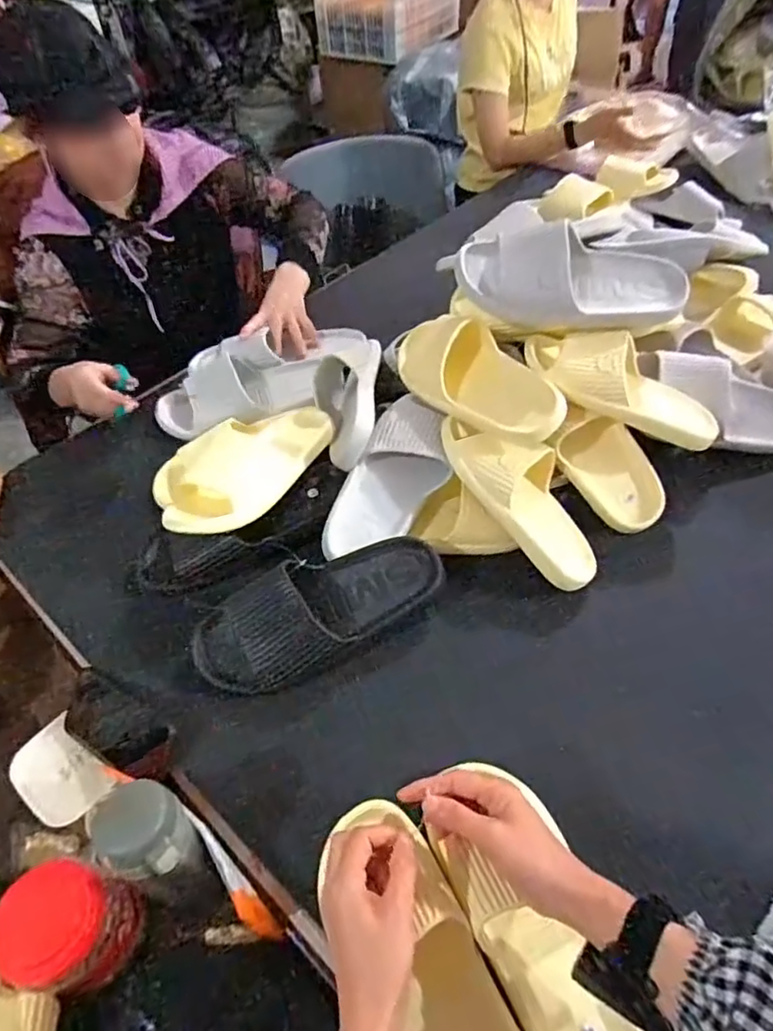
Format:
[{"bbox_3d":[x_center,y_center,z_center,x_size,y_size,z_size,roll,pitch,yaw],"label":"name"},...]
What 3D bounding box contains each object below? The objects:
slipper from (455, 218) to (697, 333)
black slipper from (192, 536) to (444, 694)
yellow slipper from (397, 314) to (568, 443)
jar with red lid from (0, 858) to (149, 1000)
[{"bbox_3d":[0.215,-0.278,0.695,0.268,0.080,0.118,6,74,2],"label":"slipper"},{"bbox_3d":[-0.076,0.099,0.668,0.277,0.066,0.107,-26,54,-17],"label":"black slipper"},{"bbox_3d":[0.116,-0.165,0.746,0.255,0.082,0.110,39,98,32],"label":"yellow slipper"},{"bbox_3d":[-0.279,0.365,0.529,0.094,0.123,0.092,6,52,9],"label":"jar with red lid"}]

